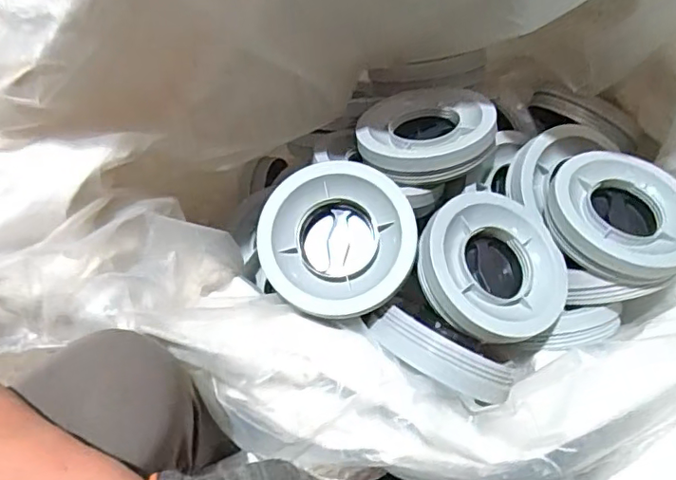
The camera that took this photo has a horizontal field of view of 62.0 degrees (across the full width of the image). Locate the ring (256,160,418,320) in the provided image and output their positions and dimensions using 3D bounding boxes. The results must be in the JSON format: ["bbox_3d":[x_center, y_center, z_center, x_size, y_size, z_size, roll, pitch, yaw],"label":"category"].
[{"bbox_3d":[0.000,0.000,0.485,0.130,0.030,0.127,0,85,2],"label":"ring"}]

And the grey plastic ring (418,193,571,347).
[{"bbox_3d":[0.132,0.026,0.497,0.131,0.044,0.131,3,73,-11],"label":"grey plastic ring"}]

